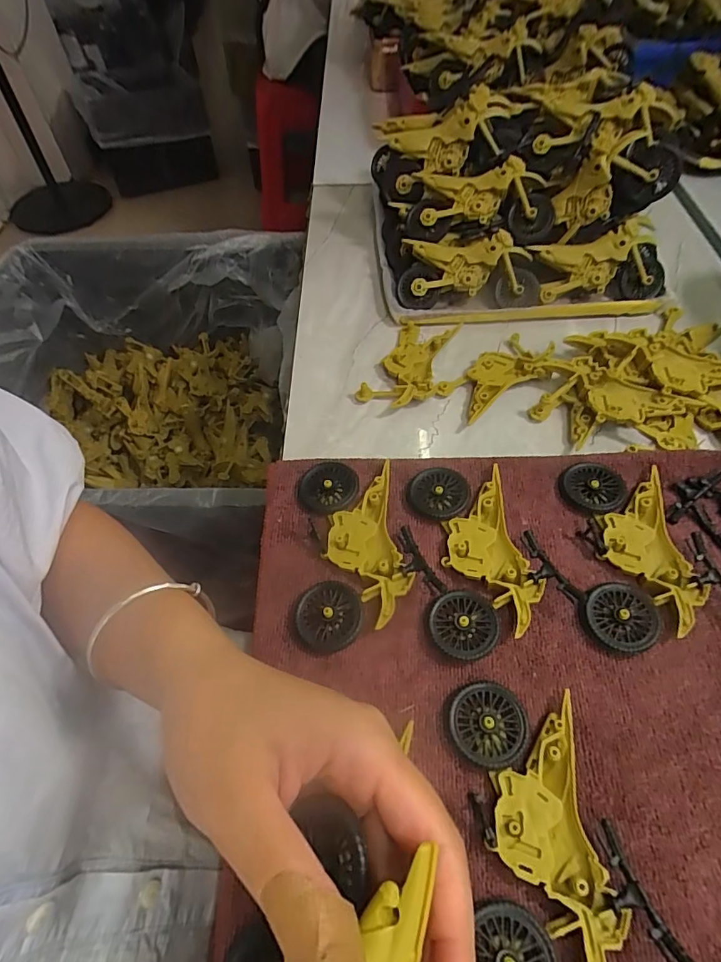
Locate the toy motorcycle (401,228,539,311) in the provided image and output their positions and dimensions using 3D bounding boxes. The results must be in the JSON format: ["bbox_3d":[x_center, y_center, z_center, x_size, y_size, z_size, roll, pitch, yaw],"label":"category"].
[{"bbox_3d":[0.092,-0.179,0.418,0.115,0.057,0.030,1,17,7],"label":"toy motorcycle"}]

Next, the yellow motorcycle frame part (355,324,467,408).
[{"bbox_3d":[0.047,-0.089,0.376,0.066,0.012,0.094,22,59,16],"label":"yellow motorcycle frame part"}]

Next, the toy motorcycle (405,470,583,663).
[{"bbox_3d":[0.068,0.039,0.281,0.073,0.014,0.112,-9,55,-5],"label":"toy motorcycle"}]

